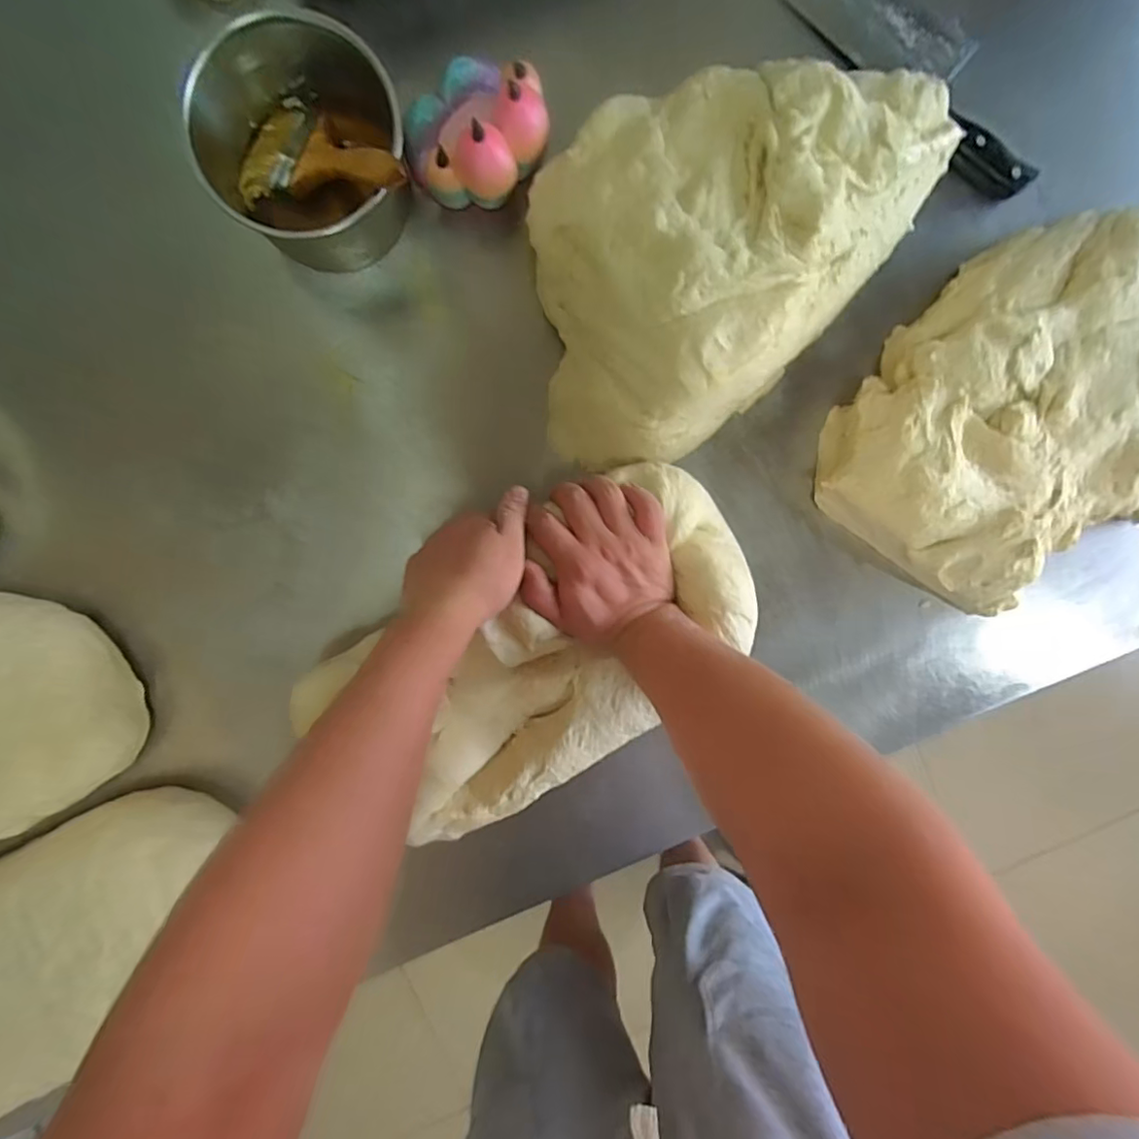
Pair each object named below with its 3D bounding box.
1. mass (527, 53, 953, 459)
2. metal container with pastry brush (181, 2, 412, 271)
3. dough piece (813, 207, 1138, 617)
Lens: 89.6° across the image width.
[{"bbox_3d":[0.157,-0.255,0.486,0.363,0.117,0.288,-7,96,-2],"label":"mass"},{"bbox_3d":[-0.199,-0.324,0.470,0.148,0.139,0.147,0,95,-3],"label":"metal container with pastry brush"},{"bbox_3d":[0.443,-0.134,0.523,0.307,0.086,0.364,40,92,-6],"label":"dough piece"}]

